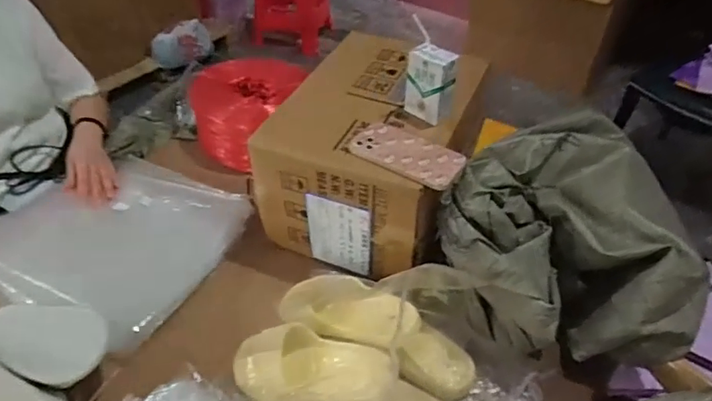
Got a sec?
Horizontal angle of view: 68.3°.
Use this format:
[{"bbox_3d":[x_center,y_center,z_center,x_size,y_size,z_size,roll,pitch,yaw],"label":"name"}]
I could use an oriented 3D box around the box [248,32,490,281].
[{"bbox_3d":[0.034,-0.084,0.931,0.282,0.233,0.337,18,45,17],"label":"box"}]

